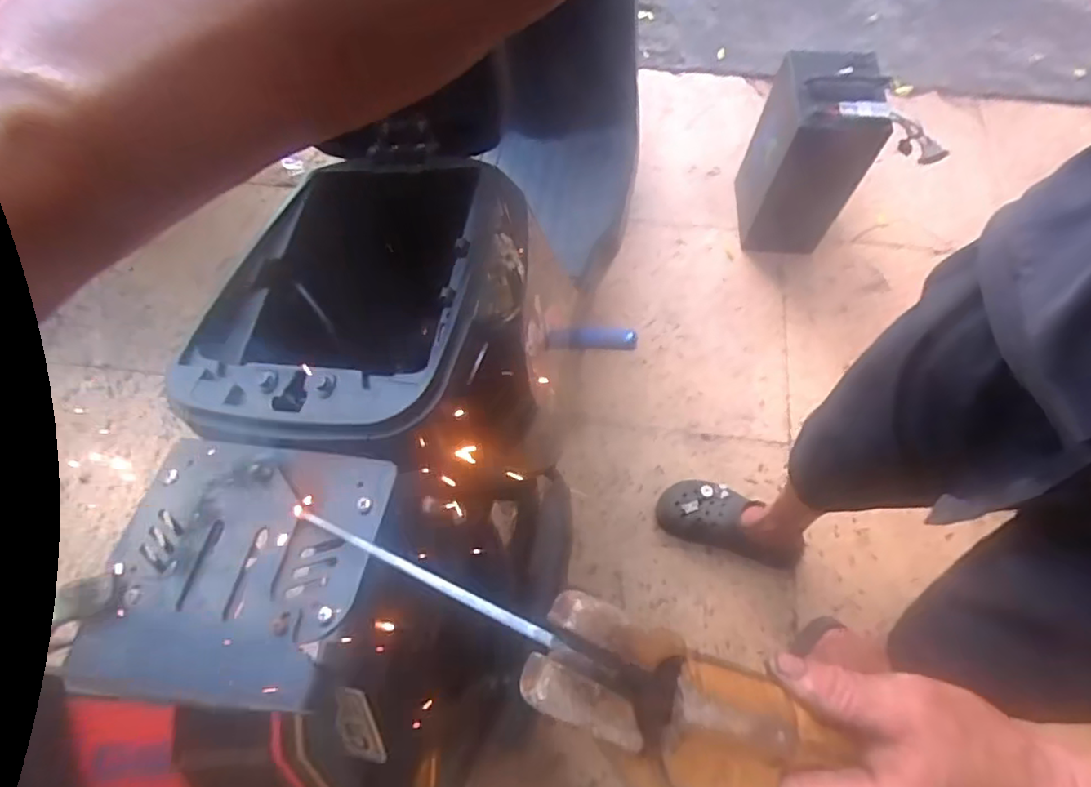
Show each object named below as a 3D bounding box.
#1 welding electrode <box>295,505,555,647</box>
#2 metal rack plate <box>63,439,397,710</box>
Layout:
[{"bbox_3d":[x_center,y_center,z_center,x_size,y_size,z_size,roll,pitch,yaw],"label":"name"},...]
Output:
[{"bbox_3d":[-0.083,0.099,0.363,0.247,0.005,0.009,6,62,46],"label":"welding electrode"},{"bbox_3d":[-0.233,0.123,0.461,0.208,0.017,0.186,3,56,14],"label":"metal rack plate"}]

